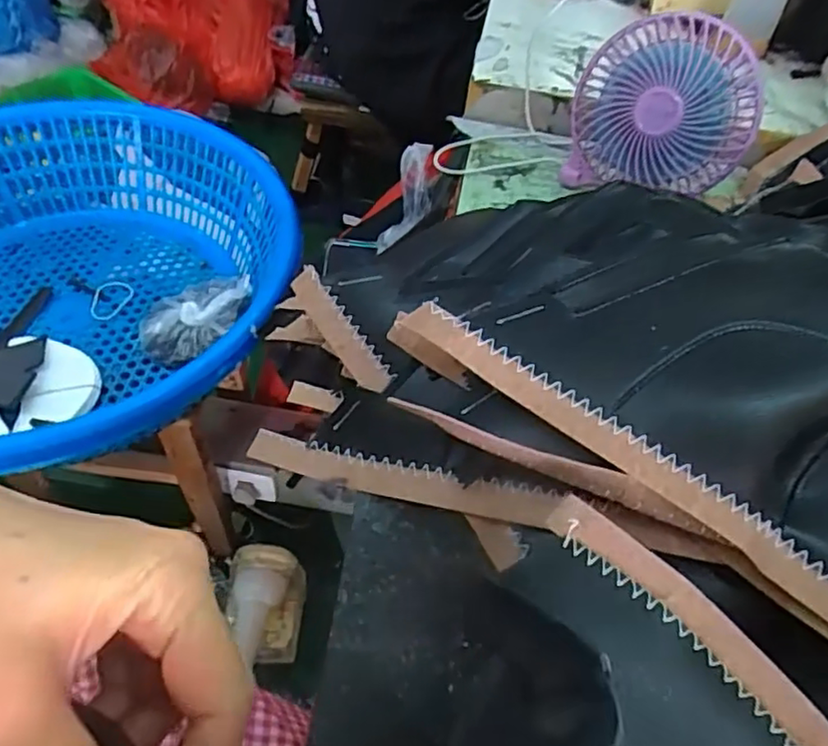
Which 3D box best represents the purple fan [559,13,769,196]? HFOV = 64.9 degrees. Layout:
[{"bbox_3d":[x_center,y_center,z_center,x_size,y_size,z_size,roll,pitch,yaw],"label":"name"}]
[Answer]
[{"bbox_3d":[0.192,-0.201,0.506,0.129,0.129,0.065,24,29,15],"label":"purple fan"}]

